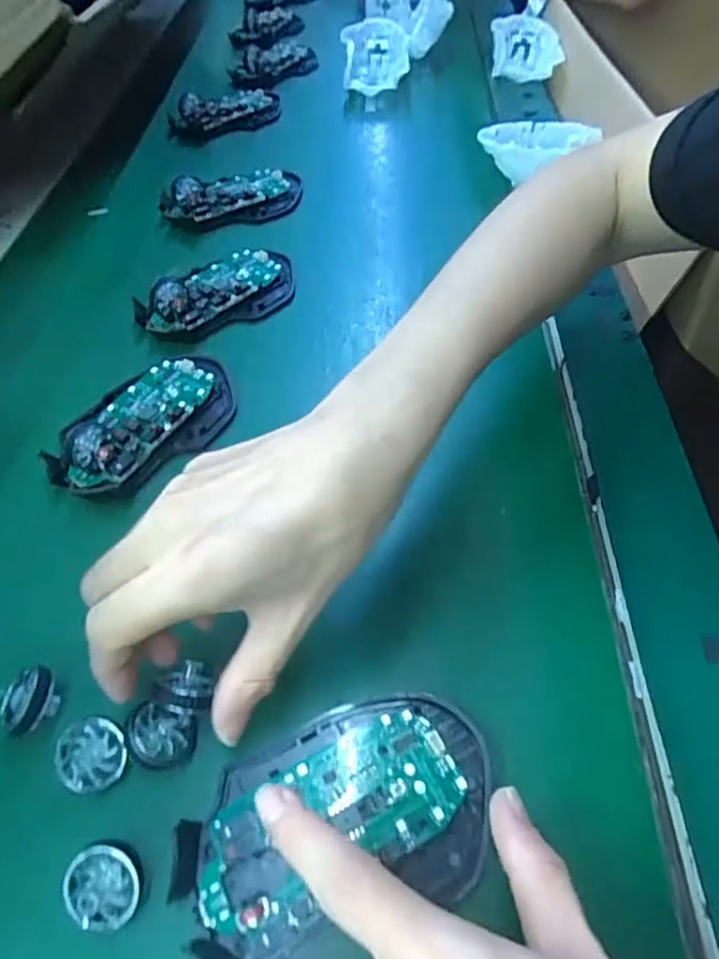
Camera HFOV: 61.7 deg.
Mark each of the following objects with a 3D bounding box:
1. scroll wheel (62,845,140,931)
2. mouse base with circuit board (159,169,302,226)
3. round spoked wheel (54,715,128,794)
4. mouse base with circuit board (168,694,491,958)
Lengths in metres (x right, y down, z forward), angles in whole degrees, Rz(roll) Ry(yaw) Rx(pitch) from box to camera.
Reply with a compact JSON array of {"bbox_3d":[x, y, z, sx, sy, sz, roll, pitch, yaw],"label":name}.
[{"bbox_3d":[-0.087,0.138,0.203,0.025,0.008,0.021,30,59,22],"label":"scroll wheel"},{"bbox_3d":[-0.103,-0.239,0.499,0.120,0.035,0.059,-19,53,-12],"label":"mouse base with circuit board"},{"bbox_3d":[-0.102,0.104,0.229,0.026,0.005,0.026,1,71,-4],"label":"round spoked wheel"},{"bbox_3d":[-0.007,0.121,0.219,0.117,0.019,0.069,-16,54,-11],"label":"mouse base with circuit board"}]

